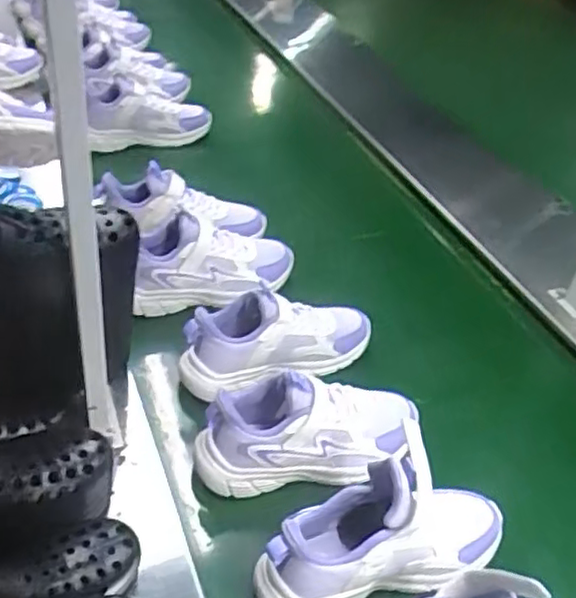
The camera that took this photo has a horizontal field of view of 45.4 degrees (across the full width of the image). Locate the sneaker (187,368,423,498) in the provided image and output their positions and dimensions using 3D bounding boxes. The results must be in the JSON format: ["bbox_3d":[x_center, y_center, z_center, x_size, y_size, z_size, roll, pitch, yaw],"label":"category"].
[{"bbox_3d":[0.022,0.123,0.717,0.231,0.119,0.083,-6,41,-13],"label":"sneaker"}]

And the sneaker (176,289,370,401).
[{"bbox_3d":[-0.006,0.046,0.806,0.236,0.094,0.089,-9,42,-17],"label":"sneaker"}]

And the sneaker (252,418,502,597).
[{"bbox_3d":[0.086,0.200,0.615,0.239,0.138,0.111,-17,45,-25],"label":"sneaker"}]

